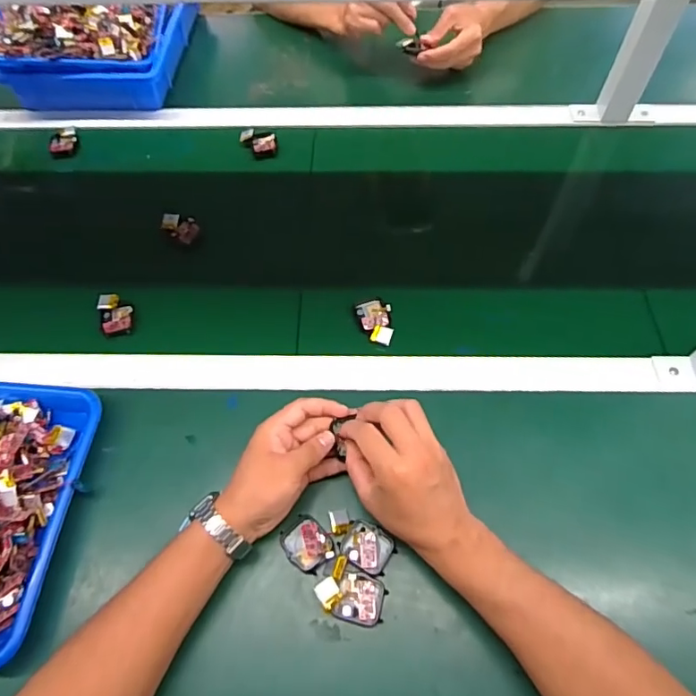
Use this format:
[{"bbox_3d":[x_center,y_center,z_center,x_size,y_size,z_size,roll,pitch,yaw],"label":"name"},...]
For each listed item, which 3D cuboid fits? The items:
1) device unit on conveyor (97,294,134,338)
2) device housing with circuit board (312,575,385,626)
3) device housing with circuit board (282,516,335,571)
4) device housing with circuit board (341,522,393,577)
[{"bbox_3d":[-0.272,-0.040,0.597,0.036,0.019,0.052,-20,61,-10],"label":"device unit on conveyor"},{"bbox_3d":[0.002,0.218,0.444,0.058,0.012,0.038,4,60,4],"label":"device housing with circuit board"},{"bbox_3d":[-0.037,0.178,0.464,0.038,0.016,0.046,-39,66,-19],"label":"device housing with circuit board"},{"bbox_3d":[0.017,0.183,0.465,0.043,0.010,0.039,23,63,14],"label":"device housing with circuit board"}]

